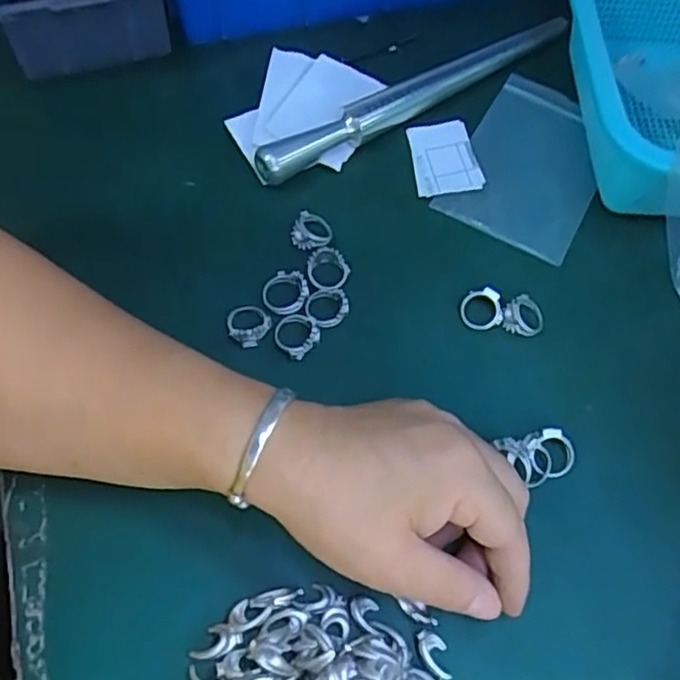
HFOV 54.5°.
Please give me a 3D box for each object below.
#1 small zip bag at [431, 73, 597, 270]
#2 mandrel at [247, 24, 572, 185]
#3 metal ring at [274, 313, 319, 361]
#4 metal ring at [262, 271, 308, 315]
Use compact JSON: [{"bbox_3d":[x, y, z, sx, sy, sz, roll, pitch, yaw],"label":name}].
[{"bbox_3d":[0.114,-0.104,0.391,0.077,0.007,0.117,27,66,12],"label":"small zip bag"},{"bbox_3d":[0.049,-0.150,0.401,0.223,0.022,0.017,-30,67,-15],"label":"mandrel"},{"bbox_3d":[-0.022,-0.004,0.333,0.022,0.007,0.021,0,63,0],"label":"metal ring"},{"bbox_3d":[-0.028,-0.025,0.342,0.023,0.007,0.023,0,63,0],"label":"metal ring"}]

